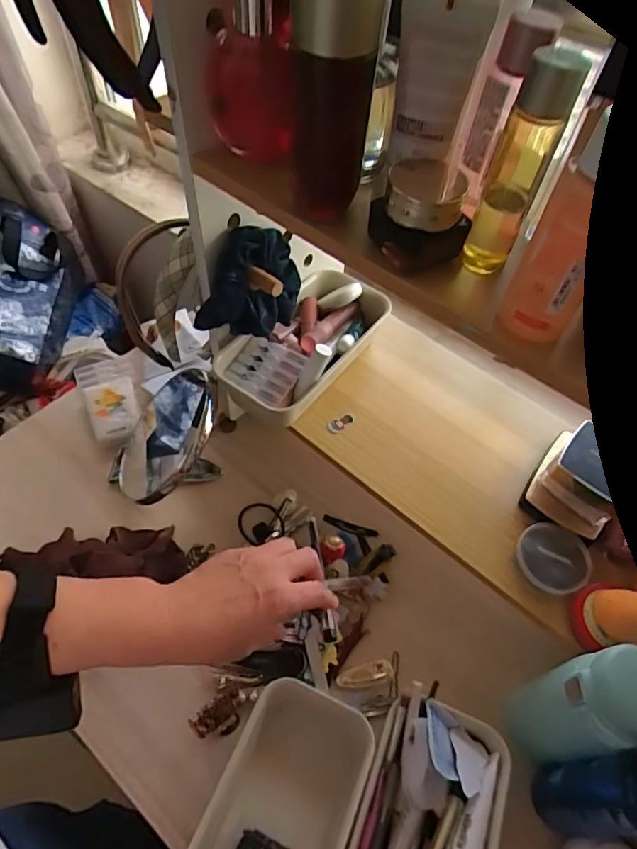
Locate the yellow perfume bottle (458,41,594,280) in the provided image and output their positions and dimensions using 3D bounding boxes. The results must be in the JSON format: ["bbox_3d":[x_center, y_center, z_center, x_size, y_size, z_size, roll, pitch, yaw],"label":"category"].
[{"bbox_3d":[0.105,-0.135,0.271,0.027,0.109,0.028,16,56,6],"label":"yellow perfume bottle"}]

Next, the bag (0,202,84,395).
[{"bbox_3d":[-0.462,-0.204,0.788,0.117,0.129,0.297,1,56,-4],"label":"bag"}]

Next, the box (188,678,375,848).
[{"bbox_3d":[-0.037,0.305,0.372,0.102,0.061,0.195,23,57,11],"label":"box"}]

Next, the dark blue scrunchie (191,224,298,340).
[{"bbox_3d":[-0.055,-0.127,0.456,0.042,0.091,0.112,31,59,16],"label":"dark blue scrunchie"}]

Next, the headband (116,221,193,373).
[{"bbox_3d":[-0.159,-0.124,0.502,0.082,0.135,0.089,-12,57,-13],"label":"headband"}]

